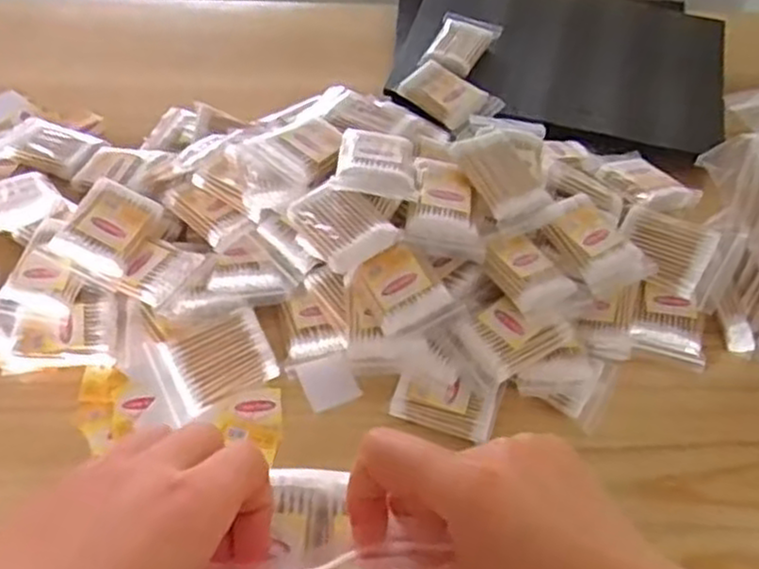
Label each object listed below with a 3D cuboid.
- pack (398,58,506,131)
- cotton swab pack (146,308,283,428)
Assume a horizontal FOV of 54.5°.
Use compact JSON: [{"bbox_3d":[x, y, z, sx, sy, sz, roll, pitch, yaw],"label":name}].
[{"bbox_3d":[0.072,-0.193,0.754,0.096,0.018,0.061,31,55,19],"label":"pack"},{"bbox_3d":[-0.125,0.058,0.558,0.086,0.017,0.062,-26,84,-23],"label":"cotton swab pack"}]

